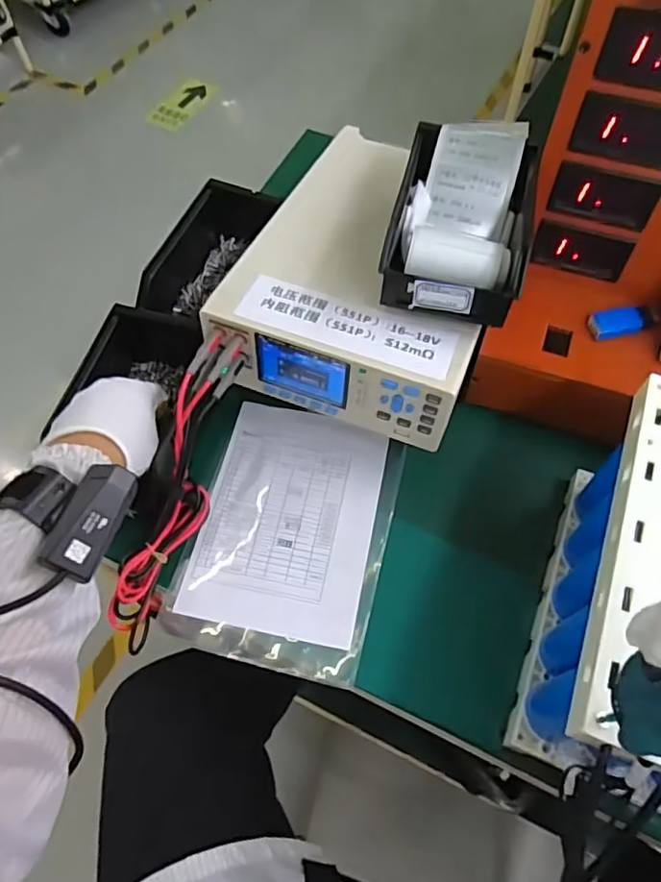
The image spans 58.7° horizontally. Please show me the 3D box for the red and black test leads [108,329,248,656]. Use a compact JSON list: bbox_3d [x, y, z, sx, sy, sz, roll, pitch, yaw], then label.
[{"bbox_3d":[-0.122,0.038,0.478,0.037,0.044,0.258,18,93,11],"label":"red and black test leads"}]

